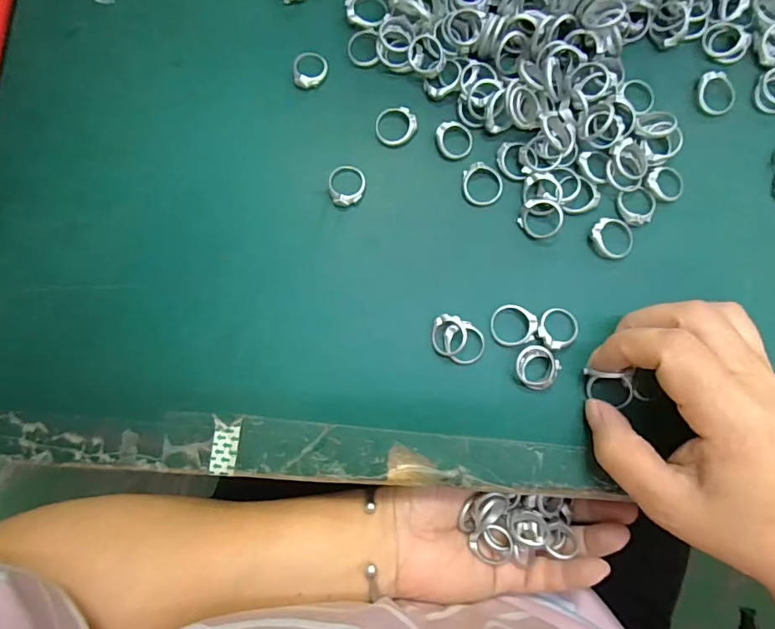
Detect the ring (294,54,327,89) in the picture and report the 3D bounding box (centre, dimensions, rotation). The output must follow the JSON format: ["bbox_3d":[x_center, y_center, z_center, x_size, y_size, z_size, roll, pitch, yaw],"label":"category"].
[{"bbox_3d":[-0.042,-0.134,0.269,0.018,0.004,0.020,-1,84,0],"label":"ring"}]

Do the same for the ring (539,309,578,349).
[{"bbox_3d":[0.087,0.007,0.251,0.021,0.005,0.021,0,84,0],"label":"ring"}]

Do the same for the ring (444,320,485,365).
[{"bbox_3d":[0.039,0.015,0.250,0.020,0.010,0.021,0,84,0],"label":"ring"}]

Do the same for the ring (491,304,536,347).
[{"bbox_3d":[0.064,0.006,0.251,0.022,0.005,0.021,0,84,0],"label":"ring"}]

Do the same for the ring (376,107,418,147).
[{"bbox_3d":[0.004,-0.102,0.267,0.022,0.005,0.021,0,84,0],"label":"ring"}]

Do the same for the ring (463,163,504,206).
[{"bbox_3d":[0.051,-0.069,0.262,0.021,0.004,0.022,0,84,0],"label":"ring"}]

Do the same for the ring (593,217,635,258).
[{"bbox_3d":[0.117,-0.040,0.257,0.023,0.005,0.021,0,84,0],"label":"ring"}]

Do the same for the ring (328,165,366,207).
[{"bbox_3d":[-0.021,-0.069,0.262,0.019,0.005,0.022,0,84,0],"label":"ring"}]

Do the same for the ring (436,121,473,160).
[{"bbox_3d":[0.036,-0.093,0.265,0.020,0.005,0.019,0,84,0],"label":"ring"}]

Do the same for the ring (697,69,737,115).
[{"bbox_3d":[0.179,-0.120,0.268,0.022,0.005,0.024,0,84,0],"label":"ring"}]

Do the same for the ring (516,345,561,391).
[{"bbox_3d":[0.074,0.026,0.248,0.021,0.008,0.020,0,84,0],"label":"ring"}]

